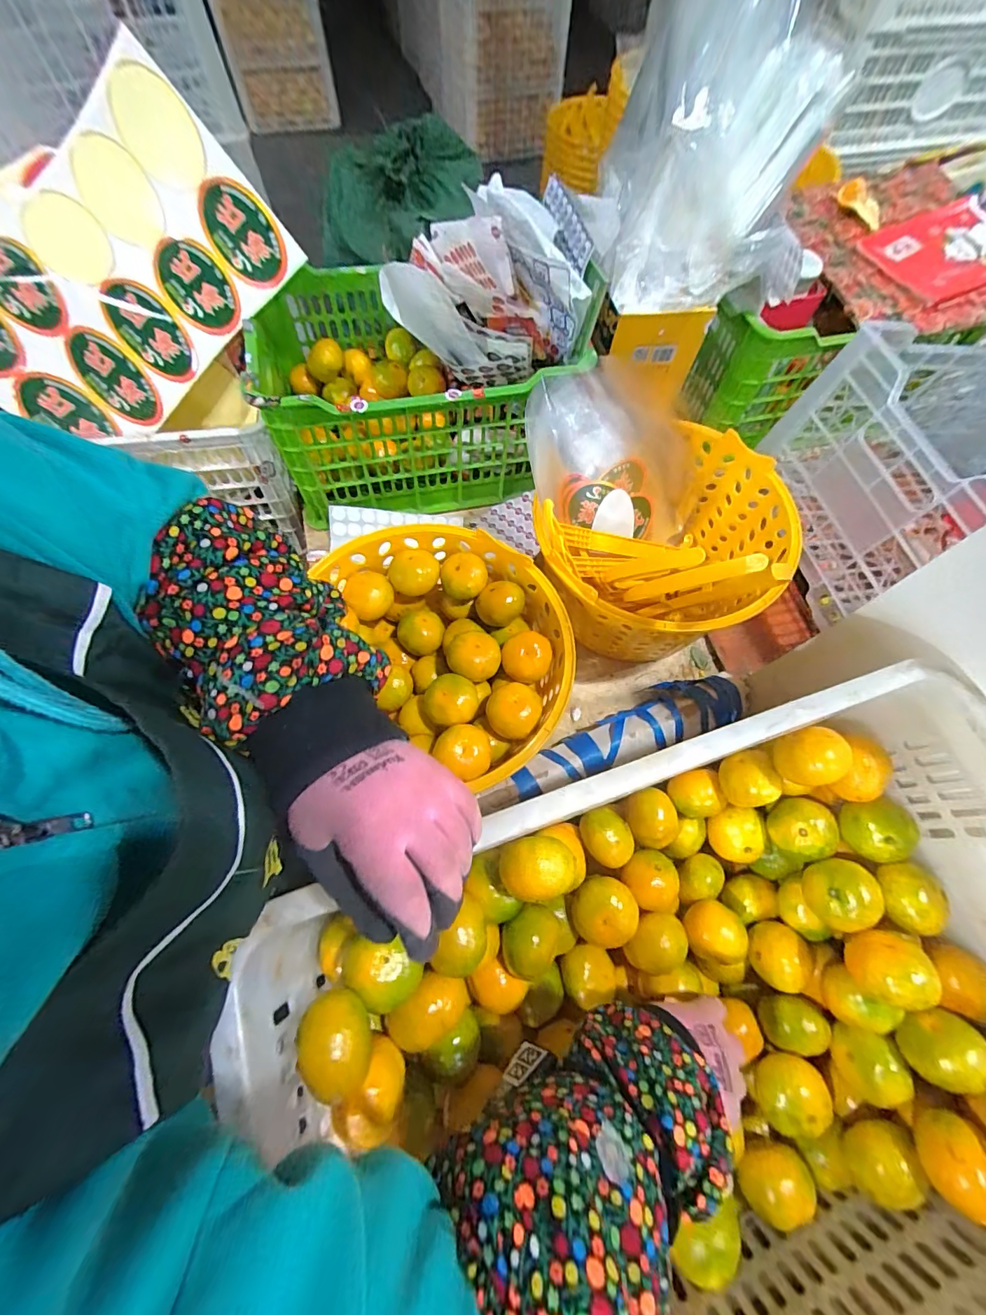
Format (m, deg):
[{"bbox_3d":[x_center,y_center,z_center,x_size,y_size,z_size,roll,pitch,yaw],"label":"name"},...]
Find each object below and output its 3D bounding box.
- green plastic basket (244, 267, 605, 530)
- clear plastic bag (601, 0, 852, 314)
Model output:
[{"bbox_3d":[-0.121,-0.449,0.757,0.482,0.256,0.316,-5,71,-4],"label":"green plastic basket"},{"bbox_3d":[0.256,-0.567,0.519,0.185,0.278,0.180,-19,72,-8],"label":"clear plastic bag"}]

